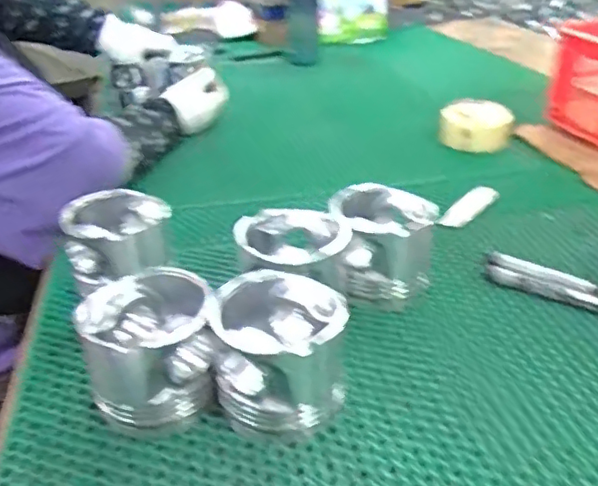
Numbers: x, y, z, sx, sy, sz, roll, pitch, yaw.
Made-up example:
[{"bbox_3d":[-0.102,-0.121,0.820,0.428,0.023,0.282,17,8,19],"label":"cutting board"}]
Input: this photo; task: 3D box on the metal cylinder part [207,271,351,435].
[{"bbox_3d":[-0.015,0.083,0.442,0.095,0.086,0.094,0,30,0],"label":"metal cylinder part"}]

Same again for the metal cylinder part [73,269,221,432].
[{"bbox_3d":[-0.113,0.082,0.449,0.094,0.089,0.095,-11,32,-17],"label":"metal cylinder part"}]

